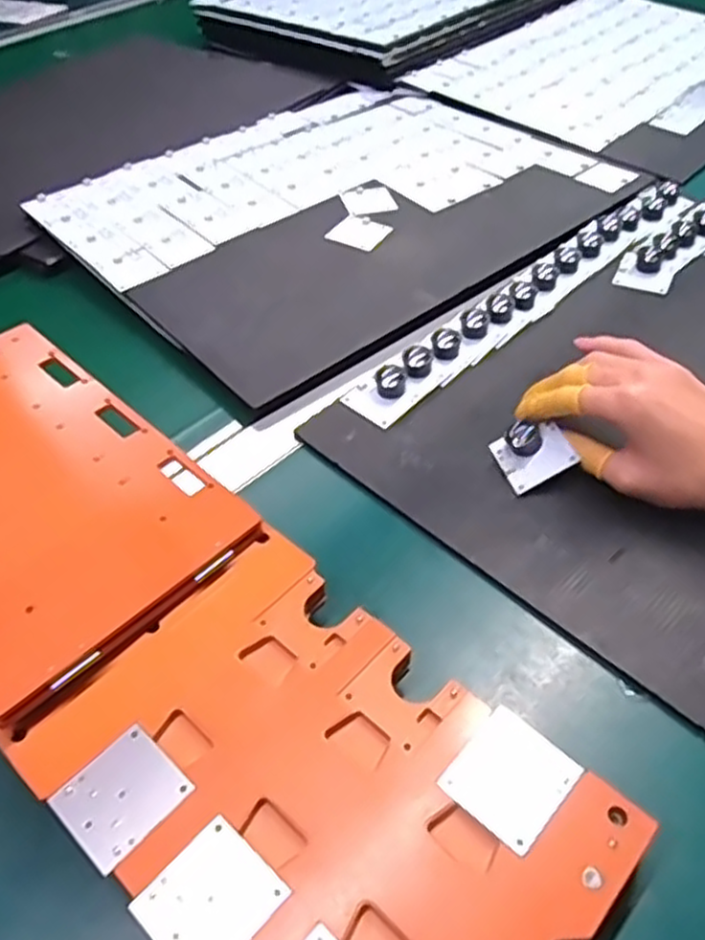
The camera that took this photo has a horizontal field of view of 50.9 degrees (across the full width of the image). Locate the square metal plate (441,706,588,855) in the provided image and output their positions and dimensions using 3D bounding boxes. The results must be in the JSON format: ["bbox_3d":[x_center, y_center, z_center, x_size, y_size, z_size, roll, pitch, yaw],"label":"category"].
[{"bbox_3d":[0.069,0.133,0.322,0.045,0.004,0.048,34,57,29],"label":"square metal plate"}]

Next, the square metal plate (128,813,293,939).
[{"bbox_3d":[-0.056,0.169,0.293,0.044,0.004,0.048,34,57,29],"label":"square metal plate"}]

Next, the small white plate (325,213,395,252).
[{"bbox_3d":[0.006,-0.220,0.684,0.053,0.004,0.046,27,55,22],"label":"small white plate"}]

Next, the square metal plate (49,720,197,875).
[{"bbox_3d":[-0.100,0.141,0.322,0.044,0.004,0.048,33,57,29],"label":"square metal plate"}]

